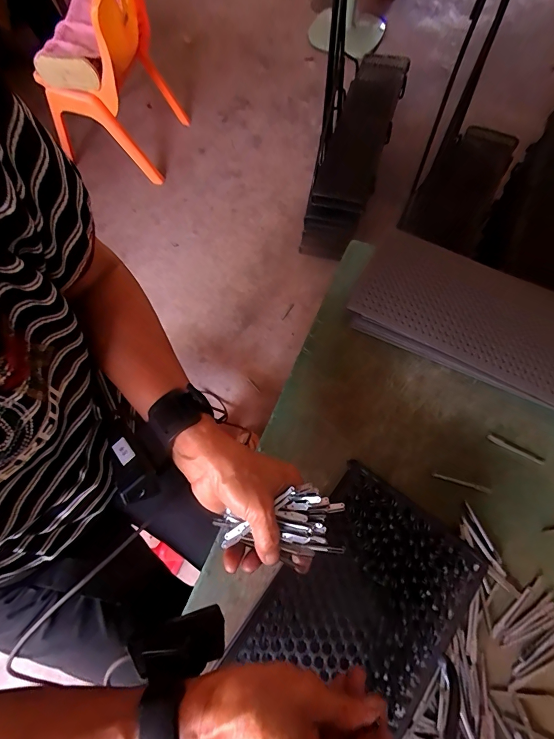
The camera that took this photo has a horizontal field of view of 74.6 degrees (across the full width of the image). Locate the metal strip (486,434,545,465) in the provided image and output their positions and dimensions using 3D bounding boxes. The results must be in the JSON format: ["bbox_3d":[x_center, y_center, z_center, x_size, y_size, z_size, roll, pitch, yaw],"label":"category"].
[{"bbox_3d":[0.284,0.095,0.431,0.068,0.004,0.009,26,69,8],"label":"metal strip"}]

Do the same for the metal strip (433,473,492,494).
[{"bbox_3d":[0.213,0.130,0.416,0.066,0.004,0.005,17,68,4],"label":"metal strip"}]

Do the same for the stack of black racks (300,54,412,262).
[{"bbox_3d":[0.251,-0.685,1.186,0.167,0.258,0.646,17,71,6],"label":"stack of black racks"}]

